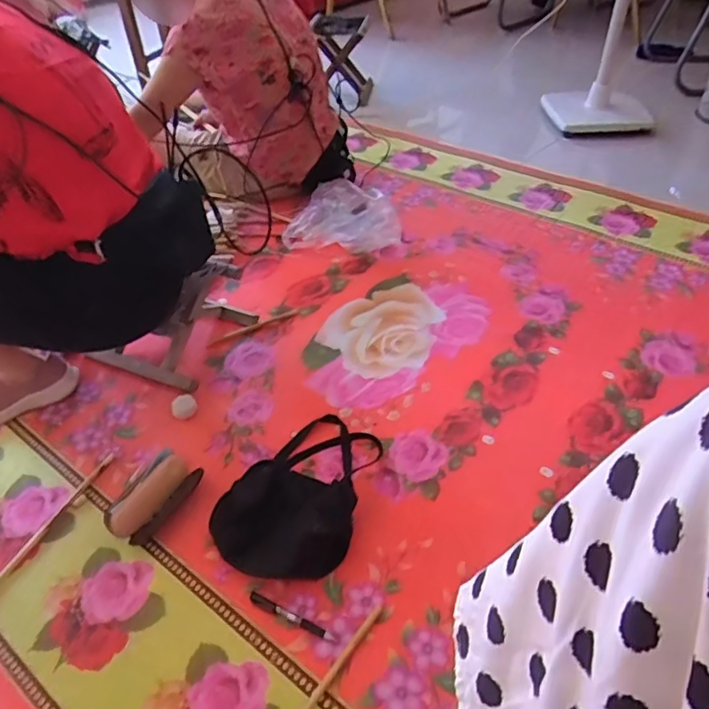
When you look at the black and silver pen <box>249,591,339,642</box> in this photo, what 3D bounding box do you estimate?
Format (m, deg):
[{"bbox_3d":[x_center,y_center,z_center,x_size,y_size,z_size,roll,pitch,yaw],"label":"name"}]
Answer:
[{"bbox_3d":[-0.090,0.380,0.823,0.140,0.014,0.017,17,47,19],"label":"black and silver pen"}]

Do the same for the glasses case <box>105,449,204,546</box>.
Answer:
[{"bbox_3d":[-0.333,0.236,0.951,0.076,0.052,0.160,24,49,24],"label":"glasses case"}]

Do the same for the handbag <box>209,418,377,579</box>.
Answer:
[{"bbox_3d":[-0.084,0.211,0.956,0.219,0.067,0.329,15,46,17],"label":"handbag"}]

